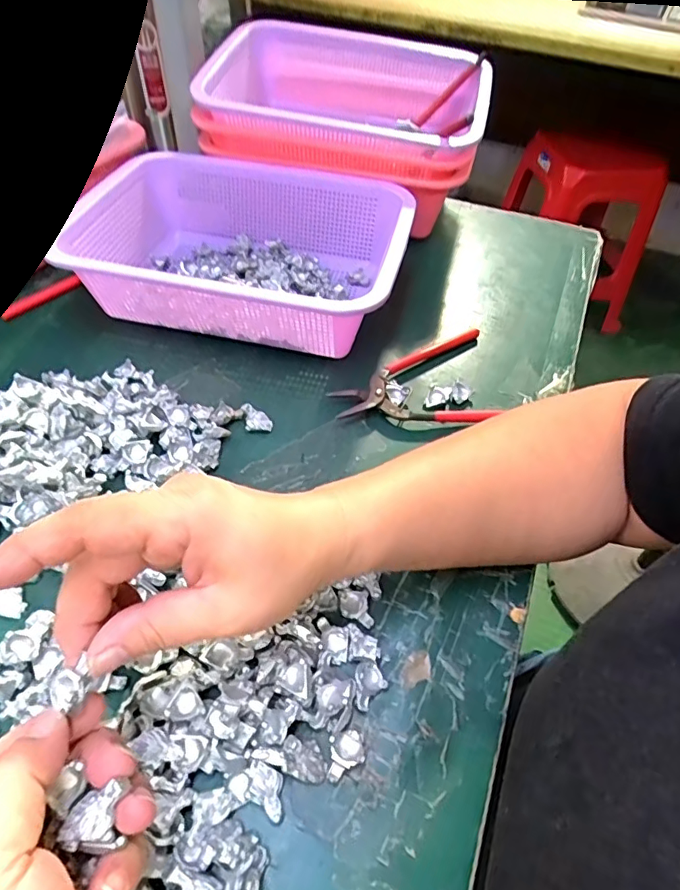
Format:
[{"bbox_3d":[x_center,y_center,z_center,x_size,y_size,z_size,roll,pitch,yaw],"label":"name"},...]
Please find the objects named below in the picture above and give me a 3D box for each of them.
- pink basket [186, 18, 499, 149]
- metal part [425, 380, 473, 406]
[{"bbox_3d":[0.012,-0.330,0.519,0.247,0.087,0.188,12,52,7],"label":"pink basket"},{"bbox_3d":[0.082,-0.040,0.397,0.038,0.006,0.018,-9,52,-9],"label":"metal part"}]

